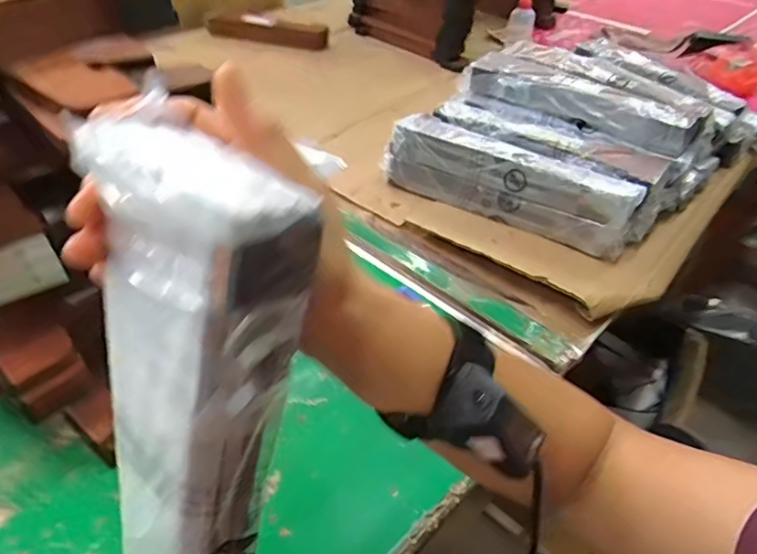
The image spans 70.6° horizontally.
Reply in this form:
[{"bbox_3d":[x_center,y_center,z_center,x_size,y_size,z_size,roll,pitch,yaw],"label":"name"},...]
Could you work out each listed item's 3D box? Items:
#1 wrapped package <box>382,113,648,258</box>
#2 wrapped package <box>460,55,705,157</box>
[{"bbox_3d":[0.192,-0.143,0.795,0.360,0.103,0.084,22,46,18],"label":"wrapped package"},{"bbox_3d":[0.319,-0.283,0.853,0.360,0.048,0.091,31,49,25],"label":"wrapped package"}]

